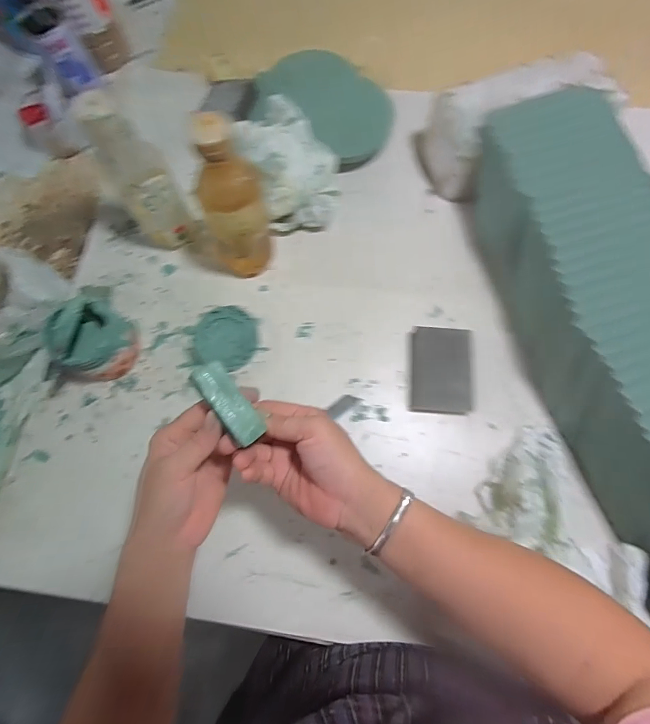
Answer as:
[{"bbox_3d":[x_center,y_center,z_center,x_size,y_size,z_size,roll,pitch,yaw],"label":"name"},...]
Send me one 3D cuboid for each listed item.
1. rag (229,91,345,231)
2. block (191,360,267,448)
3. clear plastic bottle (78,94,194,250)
[{"bbox_3d":[-0.043,-0.255,0.537,0.113,0.085,0.153,-26,74,-4],"label":"rag"},{"bbox_3d":[-0.074,0.031,0.312,0.024,0.015,0.070,-35,90,-8],"label":"block"},{"bbox_3d":[-0.211,-0.209,0.471,0.067,0.205,0.071,-31,75,-5],"label":"clear plastic bottle"}]

